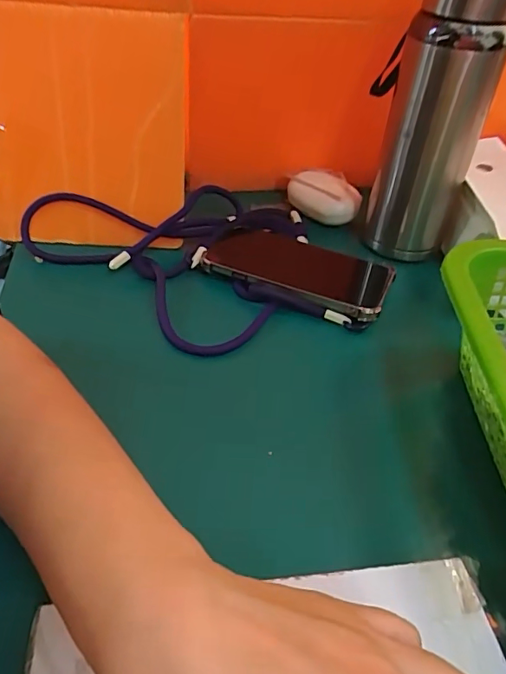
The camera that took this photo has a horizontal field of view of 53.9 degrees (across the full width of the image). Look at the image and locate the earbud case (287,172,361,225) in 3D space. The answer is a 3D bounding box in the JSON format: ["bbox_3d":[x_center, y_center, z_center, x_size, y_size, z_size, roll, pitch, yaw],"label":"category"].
[{"bbox_3d":[0.077,-0.155,0.543,0.079,0.031,0.048,15,43,10],"label":"earbud case"}]

